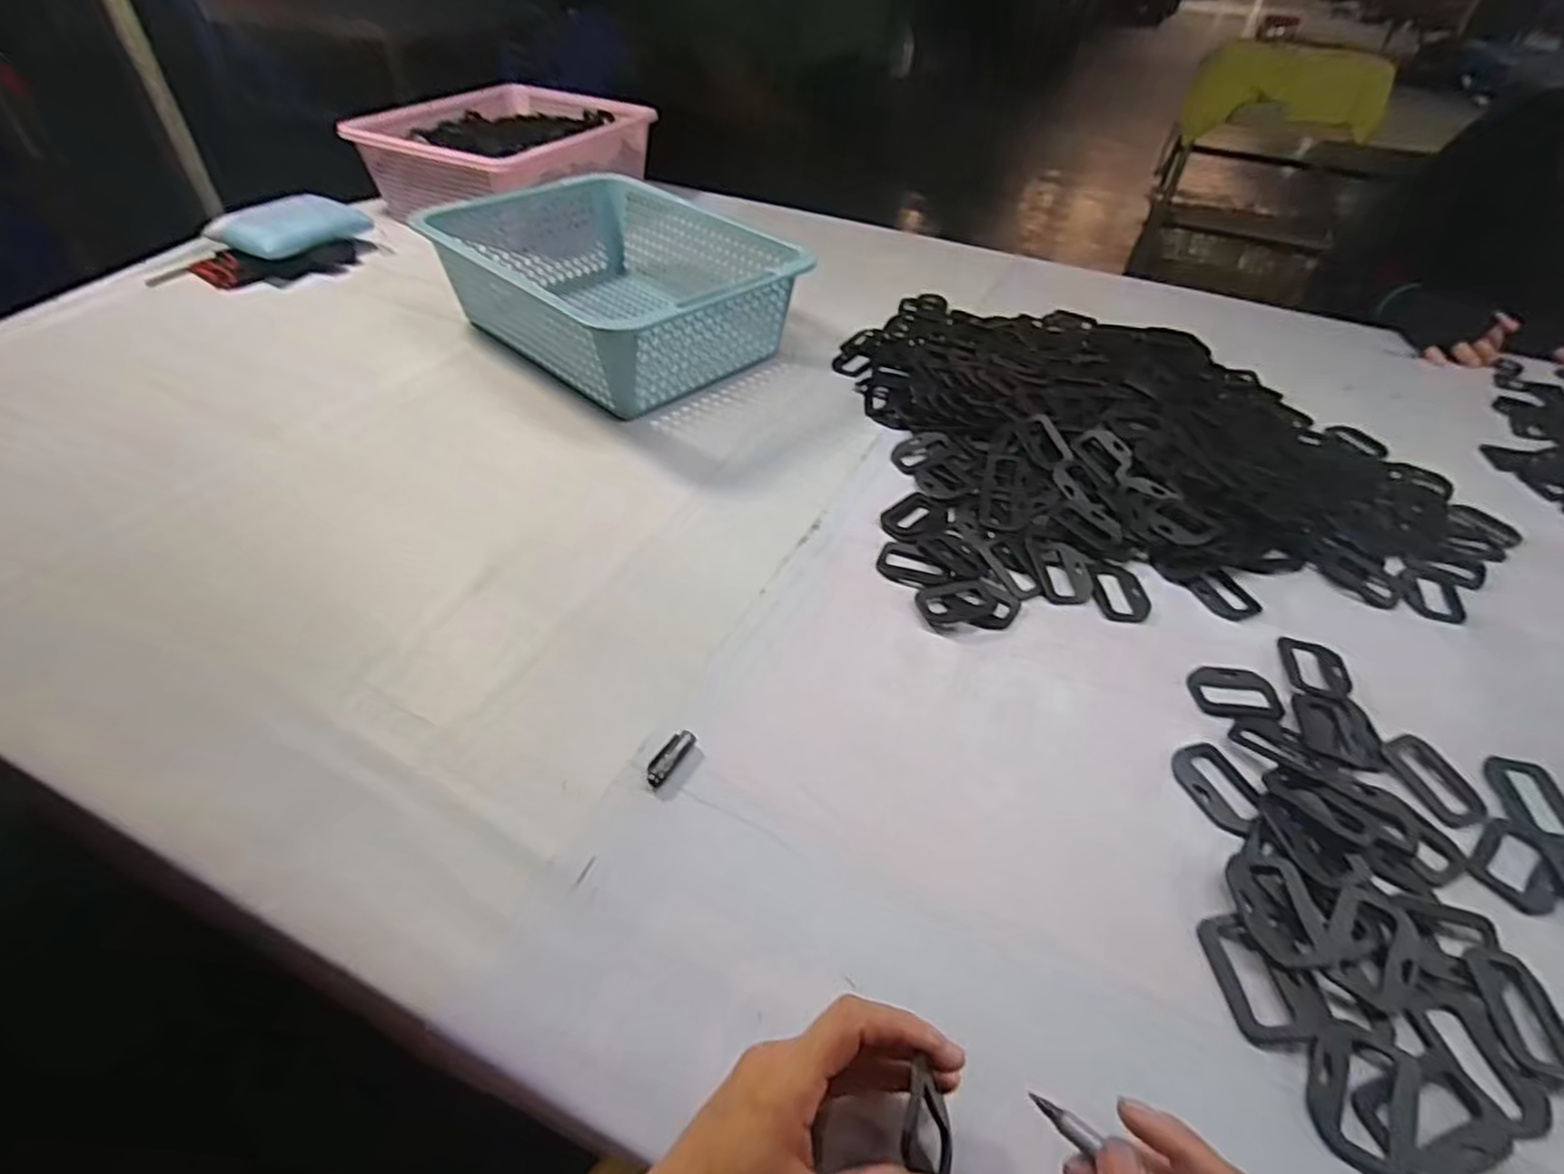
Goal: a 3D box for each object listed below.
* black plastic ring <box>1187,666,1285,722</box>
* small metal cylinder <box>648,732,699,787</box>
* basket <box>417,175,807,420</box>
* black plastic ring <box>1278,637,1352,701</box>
[{"bbox_3d":[0.325,0.076,0.515,0.060,0.004,0.047,4,46,1],"label":"black plastic ring"},{"bbox_3d":[-0.071,0.107,0.452,0.016,0.007,0.041,26,50,21],"label":"small metal cylinder"},{"bbox_3d":[-0.184,-0.358,0.835,0.385,0.119,0.305,35,54,27],"label":"basket"},{"bbox_3d":[0.396,0.059,0.532,0.042,0.005,0.058,13,47,10],"label":"black plastic ring"}]

